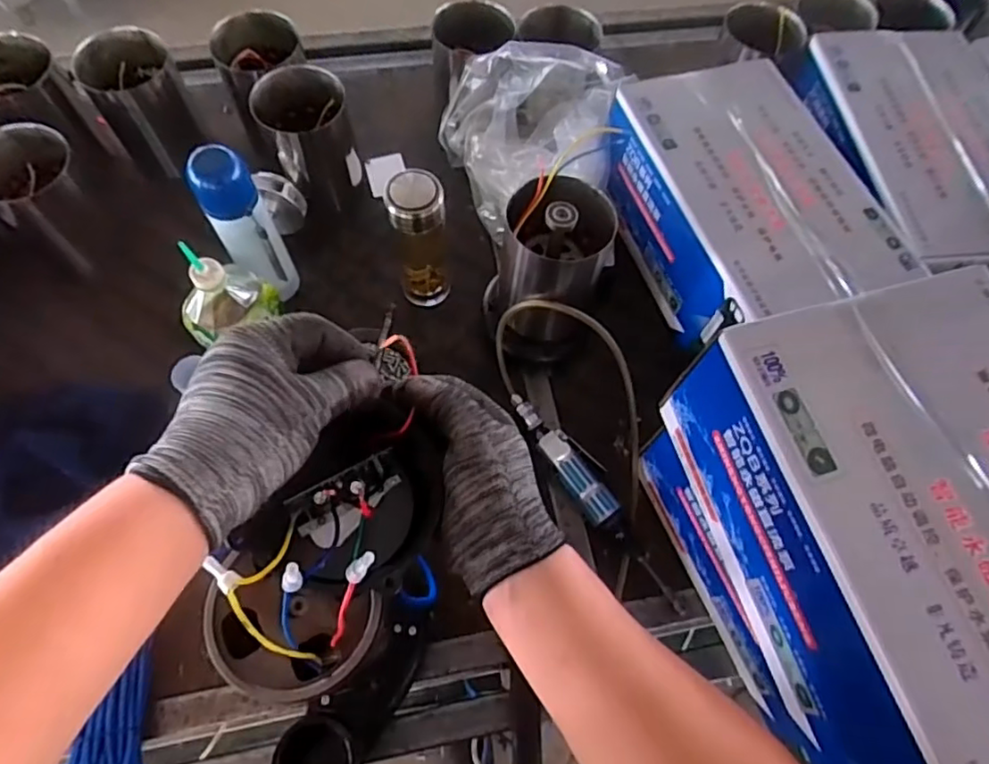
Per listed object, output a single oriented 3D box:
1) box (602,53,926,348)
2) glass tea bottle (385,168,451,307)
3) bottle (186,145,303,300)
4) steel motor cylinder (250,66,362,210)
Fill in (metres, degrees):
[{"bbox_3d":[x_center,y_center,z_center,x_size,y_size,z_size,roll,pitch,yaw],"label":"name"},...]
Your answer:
[{"bbox_3d":[0.325,-0.238,0.810,0.252,0.156,0.360,-15,68,-10],"label":"box"},{"bbox_3d":[-0.098,-0.182,0.773,0.076,0.196,0.075,-2,66,-5],"label":"glass tea bottle"},{"bbox_3d":[-0.304,-0.180,0.730,0.077,0.210,0.073,-25,70,-14],"label":"bottle"},{"bbox_3d":[-0.265,-0.347,0.870,0.120,0.153,0.123,1,66,-3],"label":"steel motor cylinder"}]

